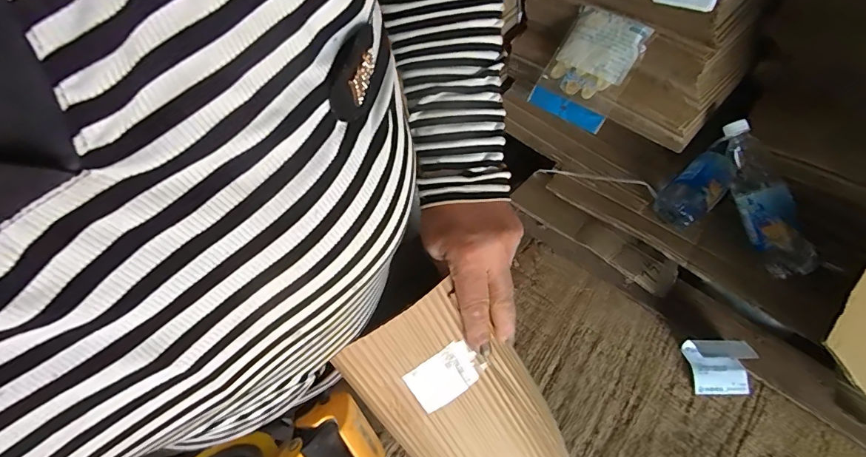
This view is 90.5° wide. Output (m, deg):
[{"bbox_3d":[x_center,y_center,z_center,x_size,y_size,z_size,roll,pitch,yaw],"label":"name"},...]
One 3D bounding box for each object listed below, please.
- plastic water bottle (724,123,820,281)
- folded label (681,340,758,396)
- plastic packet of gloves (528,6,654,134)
[{"bbox_3d":[0.487,-0.045,0.630,0.073,0.064,0.230,-13,77,-11],"label":"plastic water bottle"},{"bbox_3d":[0.407,0.193,0.604,0.081,0.041,0.070,0,56,-3],"label":"folded label"},{"bbox_3d":[0.258,-0.266,0.718,0.131,0.169,0.029,37,21,28],"label":"plastic packet of gloves"}]

